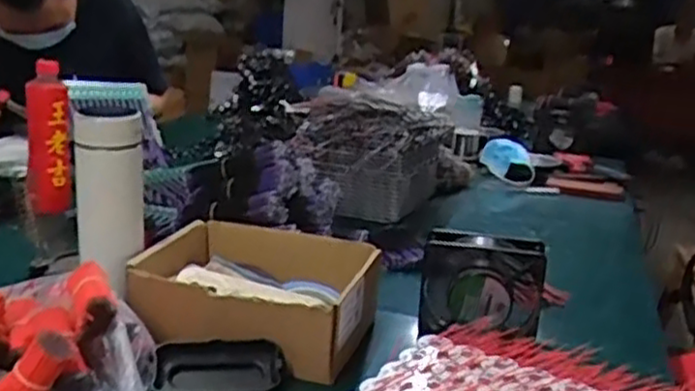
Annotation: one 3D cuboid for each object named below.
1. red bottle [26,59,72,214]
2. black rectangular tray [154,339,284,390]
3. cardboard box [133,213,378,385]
[{"bbox_3d":[-0.442,-0.084,1.105,0.061,0.209,0.055,-2,15,-22],"label":"red bottle"},{"bbox_3d":[-0.117,0.160,0.684,0.111,0.039,0.046,1,15,-7],"label":"black rectangular tray"},{"bbox_3d":[-0.086,0.098,0.793,0.218,0.085,0.205,8,15,19],"label":"cardboard box"}]

